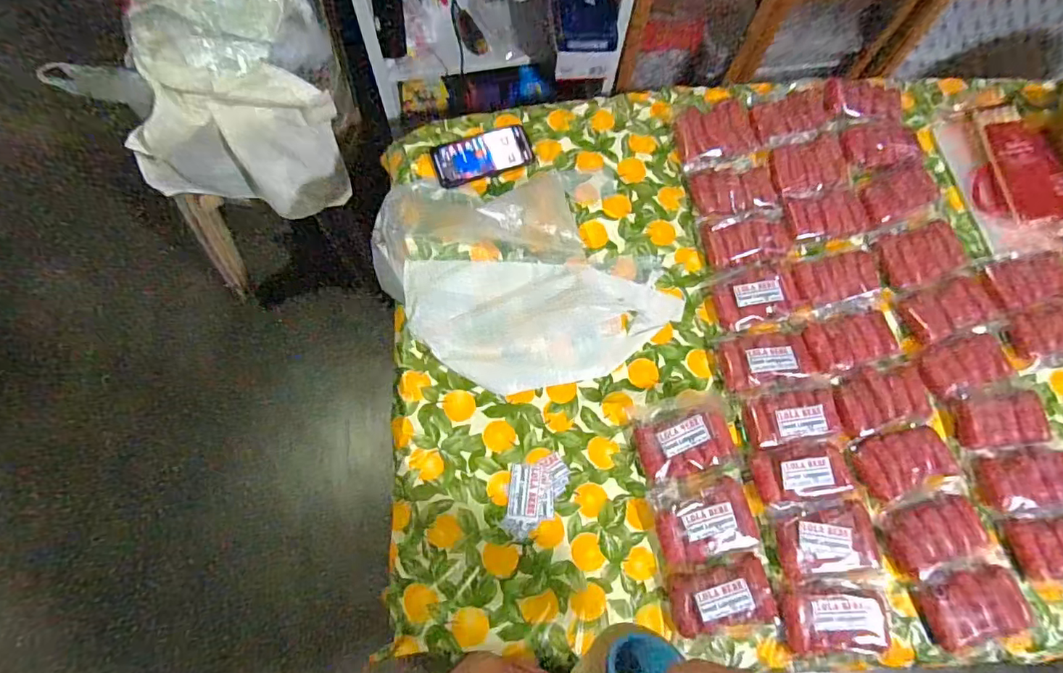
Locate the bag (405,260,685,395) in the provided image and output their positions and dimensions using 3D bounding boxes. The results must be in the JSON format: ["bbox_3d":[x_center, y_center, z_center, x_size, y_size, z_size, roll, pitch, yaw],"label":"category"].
[{"bbox_3d":[0.020,-0.024,0.796,0.400,0.040,0.194,0,72,-1],"label":"bag"}]

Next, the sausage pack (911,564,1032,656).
[{"bbox_3d":[0.577,0.351,0.697,0.124,0.022,0.087,-14,73,-5],"label":"sausage pack"}]

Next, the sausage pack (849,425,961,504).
[{"bbox_3d":[0.526,0.171,0.752,0.133,0.017,0.085,-19,73,-7],"label":"sausage pack"}]

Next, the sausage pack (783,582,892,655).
[{"bbox_3d":[0.396,0.361,0.686,0.136,0.019,0.080,3,72,0],"label":"sausage pack"}]

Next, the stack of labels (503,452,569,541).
[{"bbox_3d":[0.008,0.219,0.734,0.078,0.004,0.112,7,72,1],"label":"stack of labels"}]

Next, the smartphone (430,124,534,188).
[{"bbox_3d":[-0.081,-0.303,0.886,0.162,0.015,0.085,-18,79,-8],"label":"smartphone"}]

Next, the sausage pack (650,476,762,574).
[{"bbox_3d":[0.233,0.252,0.719,0.130,0.031,0.101,-11,73,-5],"label":"sausage pack"}]

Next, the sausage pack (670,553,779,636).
[{"bbox_3d":[0.245,0.335,0.688,0.129,0.026,0.077,-10,73,-4],"label":"sausage pack"}]

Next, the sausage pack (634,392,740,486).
[{"bbox_3d":[0.218,0.139,0.758,0.139,0.025,0.111,-12,73,-5],"label":"sausage pack"}]

